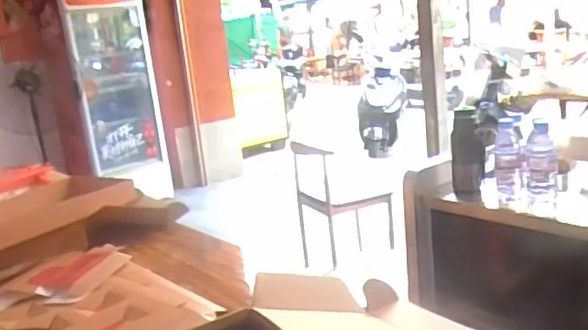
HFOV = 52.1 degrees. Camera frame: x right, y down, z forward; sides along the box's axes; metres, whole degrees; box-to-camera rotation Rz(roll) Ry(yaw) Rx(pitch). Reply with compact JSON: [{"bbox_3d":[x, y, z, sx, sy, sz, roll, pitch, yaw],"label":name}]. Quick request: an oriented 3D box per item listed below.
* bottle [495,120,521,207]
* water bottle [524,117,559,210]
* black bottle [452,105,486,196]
[{"bbox_3d":[0.498,-0.007,1.401,0.059,0.180,0.073,-2,14,19],"label":"bottle"},{"bbox_3d":[0.564,0.007,1.370,0.068,0.202,0.067,0,15,24],"label":"water bottle"},{"bbox_3d":[0.444,-0.019,1.537,0.082,0.242,0.068,-3,14,14],"label":"black bottle"}]

